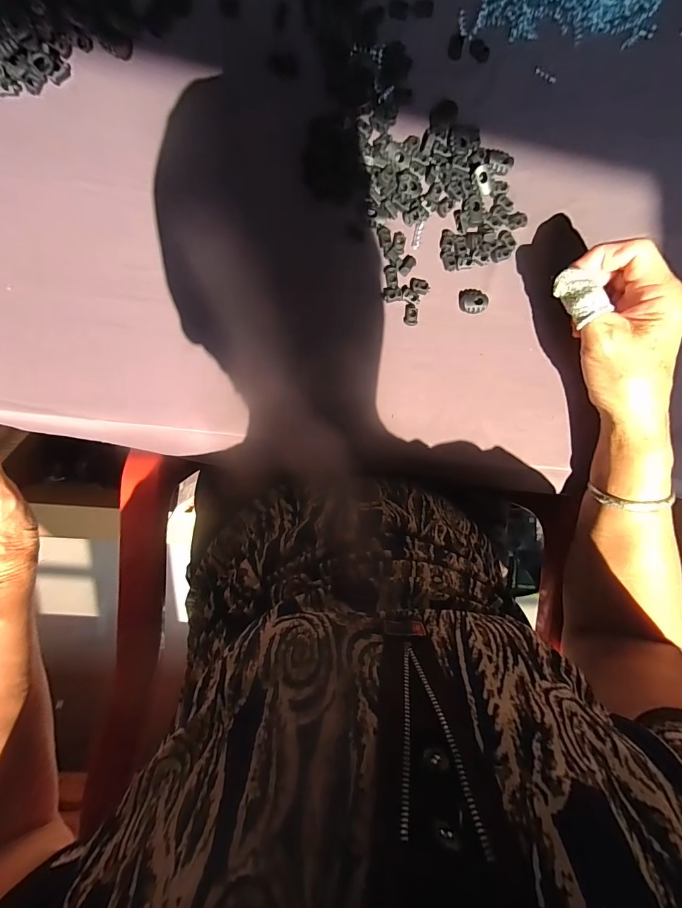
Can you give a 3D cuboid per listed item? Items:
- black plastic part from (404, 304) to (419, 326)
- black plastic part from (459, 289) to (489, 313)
[{"bbox_3d":[0.059,-0.117,0.320,0.012,0.004,0.017,4,94,-8],"label":"black plastic part"},{"bbox_3d":[0.113,-0.131,0.326,0.023,0.007,0.020,-2,94,-7],"label":"black plastic part"}]

